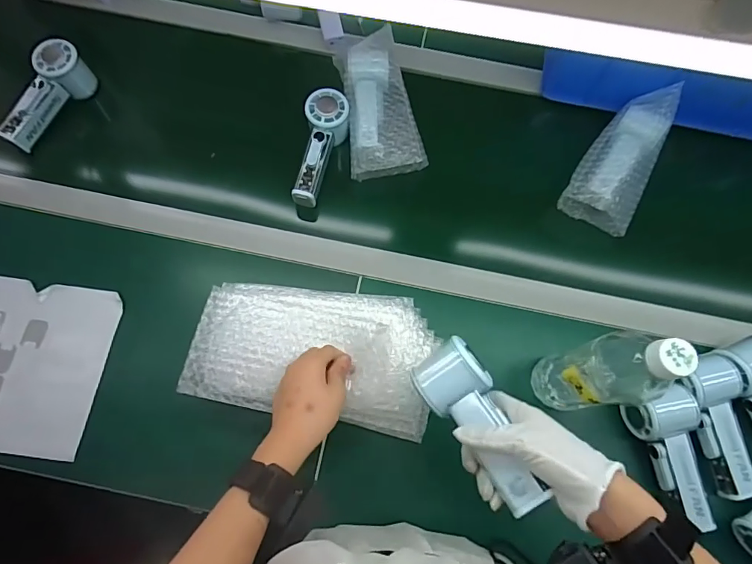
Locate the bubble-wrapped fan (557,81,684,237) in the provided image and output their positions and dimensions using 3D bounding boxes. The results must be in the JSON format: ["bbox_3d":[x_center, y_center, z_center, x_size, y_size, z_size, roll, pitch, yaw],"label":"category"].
[{"bbox_3d":[0.337,-0.170,0.603,0.095,0.063,0.197,30,72,7],"label":"bubble-wrapped fan"}]

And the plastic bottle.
[{"bbox_3d":[0.220,0.091,0.432,0.062,0.218,0.055,2,71,-3],"label":"plastic bottle"}]

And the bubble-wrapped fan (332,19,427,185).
[{"bbox_3d":[0.003,-0.246,0.619,0.097,0.057,0.191,-9,72,-7],"label":"bubble-wrapped fan"}]

